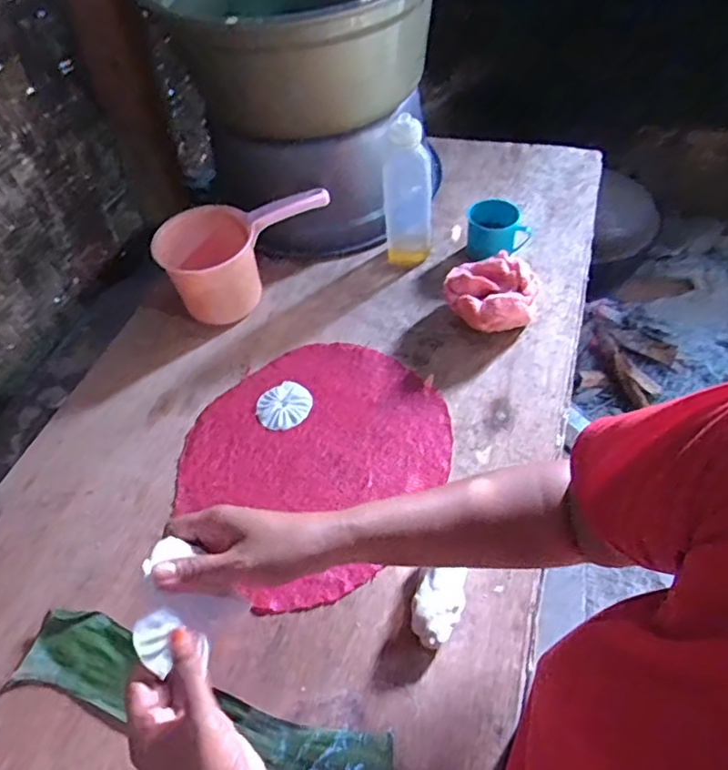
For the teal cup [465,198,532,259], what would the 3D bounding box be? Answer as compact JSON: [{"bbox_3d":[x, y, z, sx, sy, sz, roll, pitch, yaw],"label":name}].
[{"bbox_3d":[0.202,-0.227,0.885,0.095,0.067,0.077,2,51,8],"label":"teal cup"}]

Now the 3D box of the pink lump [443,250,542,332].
[{"bbox_3d":[0.174,-0.119,0.803,0.103,0.074,0.099,-3,50,4],"label":"pink lump"}]

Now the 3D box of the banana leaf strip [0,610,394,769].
[{"bbox_3d":[-0.152,0.290,0.544,0.368,0.010,0.076,11,51,16],"label":"banana leaf strip"}]

